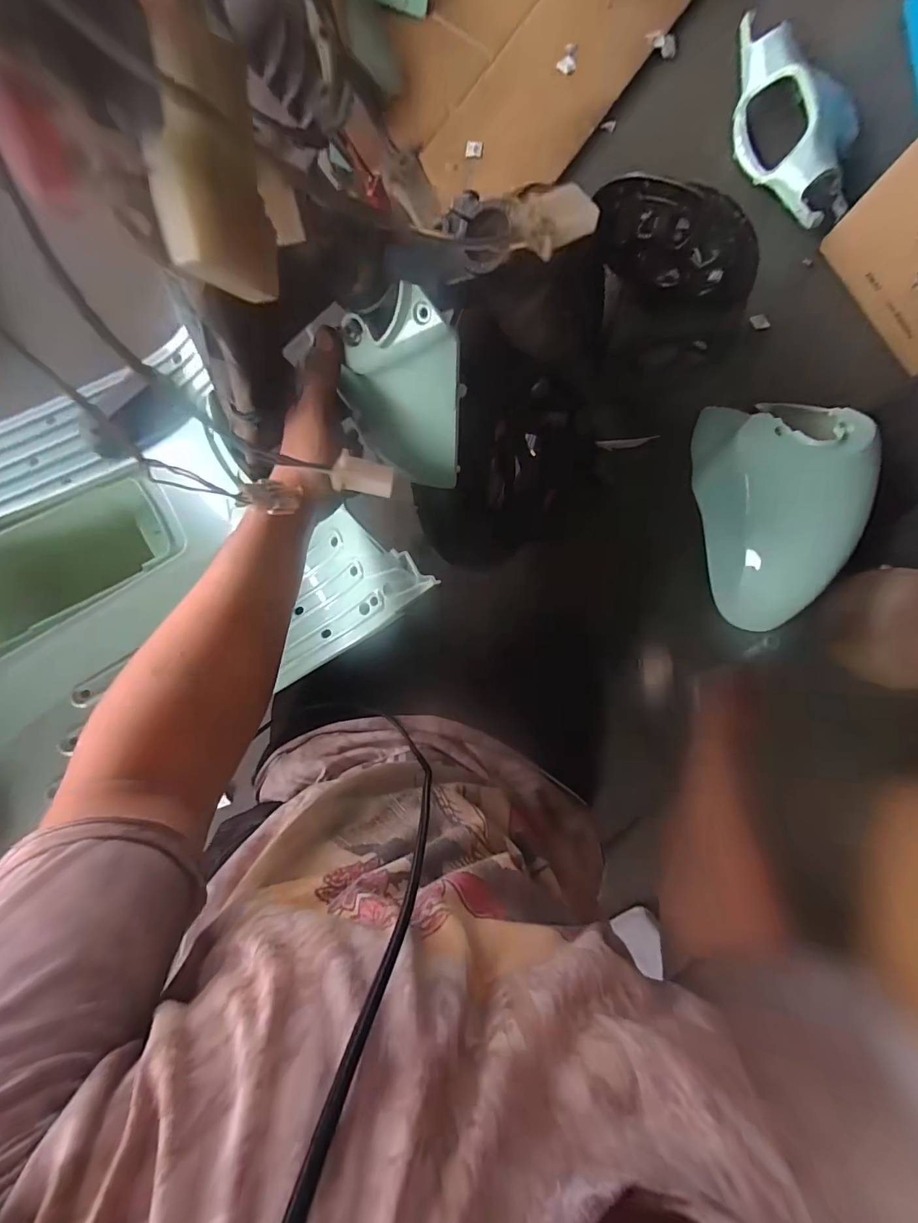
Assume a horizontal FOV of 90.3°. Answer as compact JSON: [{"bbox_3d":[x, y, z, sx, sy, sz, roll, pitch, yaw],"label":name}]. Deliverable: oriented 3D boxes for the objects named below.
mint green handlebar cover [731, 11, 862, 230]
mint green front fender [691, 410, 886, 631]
[{"bbox_3d":[0.588,-0.880,0.813,0.117,0.101,0.388,-20,87,-2],"label":"mint green handlebar cover"},{"bbox_3d":[0.556,-0.166,0.803,0.130,0.278,0.385,-24,112,-33],"label":"mint green front fender"}]

